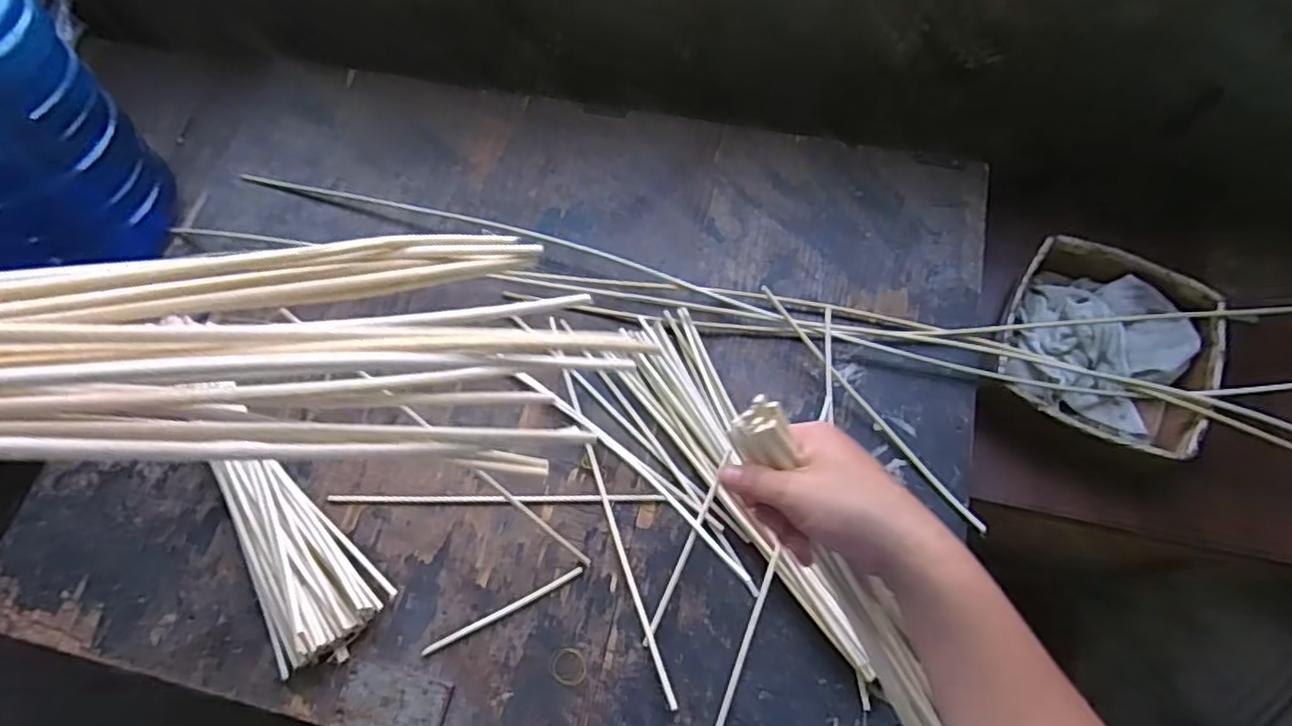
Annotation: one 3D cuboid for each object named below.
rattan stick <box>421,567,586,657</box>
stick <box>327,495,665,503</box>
[{"bbox_3d":[-0.165,0.288,0.784,0.196,0.008,0.010,-27,69,-8],"label":"rattan stick"},{"bbox_3d":[-0.186,0.167,0.831,0.414,0.013,0.010,-1,68,3],"label":"stick"}]

